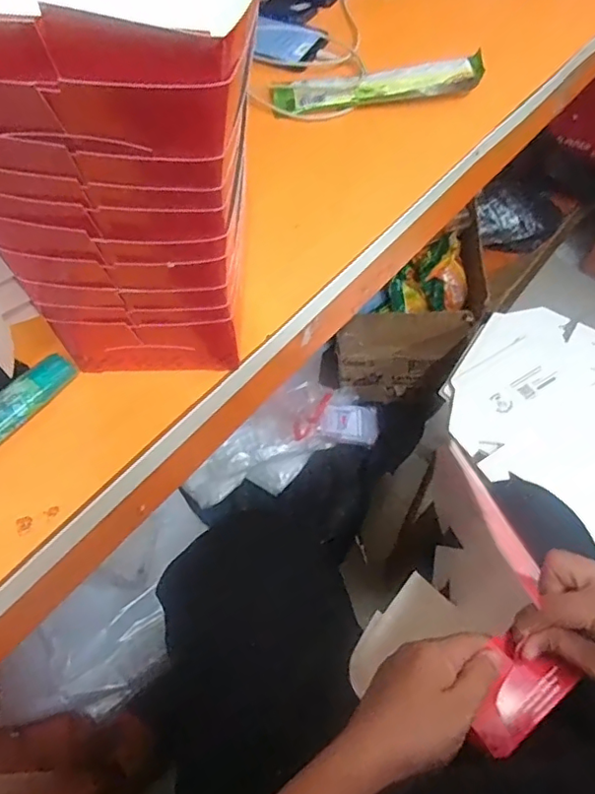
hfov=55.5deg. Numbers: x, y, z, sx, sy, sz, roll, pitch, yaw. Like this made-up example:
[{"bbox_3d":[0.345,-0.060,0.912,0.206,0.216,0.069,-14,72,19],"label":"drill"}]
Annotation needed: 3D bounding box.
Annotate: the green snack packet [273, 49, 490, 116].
[{"bbox_3d":[0.079,-0.304,0.552,0.203,0.023,0.043,-6,59,-4],"label":"green snack packet"}]

